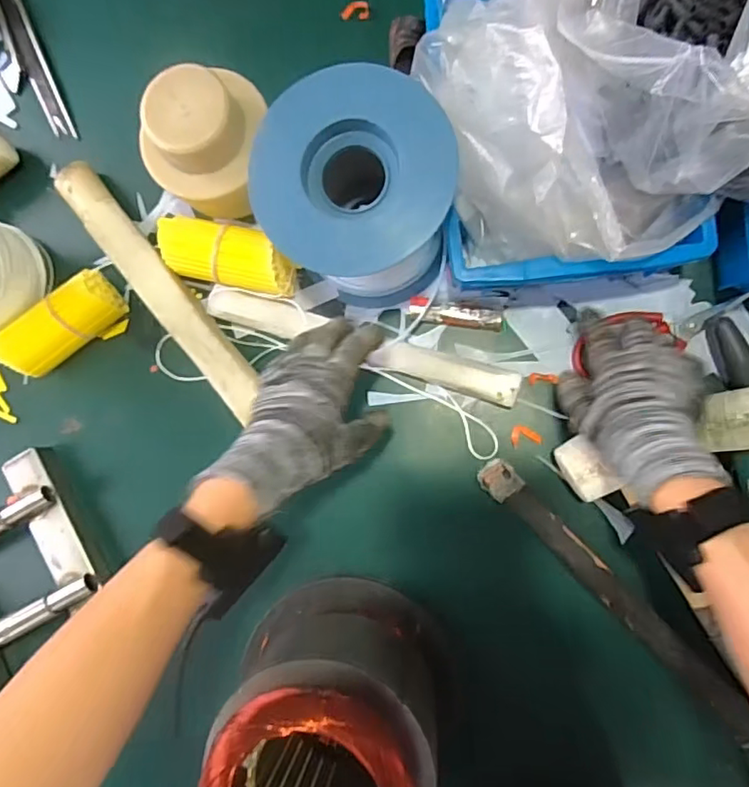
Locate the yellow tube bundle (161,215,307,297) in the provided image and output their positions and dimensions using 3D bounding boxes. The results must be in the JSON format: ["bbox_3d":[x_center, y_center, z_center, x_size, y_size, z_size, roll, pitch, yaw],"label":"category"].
[{"bbox_3d":[-0.138,-0.128,0.539,0.127,0.047,0.053,12,88,7],"label":"yellow tube bundle"}]

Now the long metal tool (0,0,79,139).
[{"bbox_3d":[-0.378,-0.397,0.601,0.024,0.007,0.290,-24,84,5],"label":"long metal tool"}]

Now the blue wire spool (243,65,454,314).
[{"bbox_3d":[-0.010,-0.151,0.473,0.138,0.130,0.133,0,86,7],"label":"blue wire spool"}]

